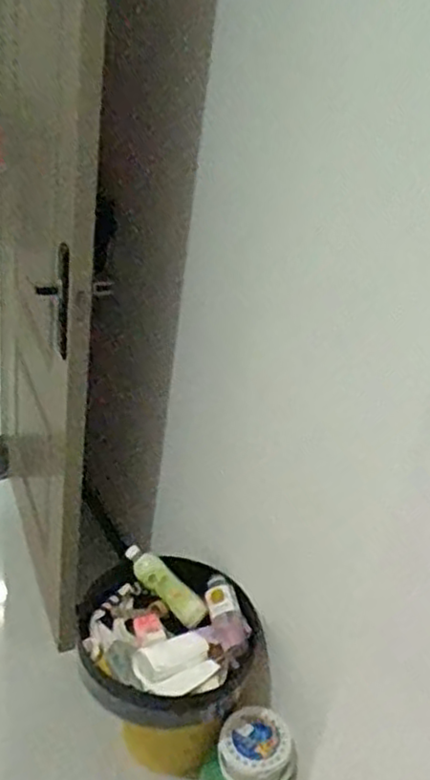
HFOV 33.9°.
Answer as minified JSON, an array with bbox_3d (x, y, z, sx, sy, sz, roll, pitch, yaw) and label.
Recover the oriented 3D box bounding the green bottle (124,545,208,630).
[{"bbox_3d":[-0.095,0.372,1.369,0.196,0.056,0.050,42,38,12],"label":"green bottle"}]

